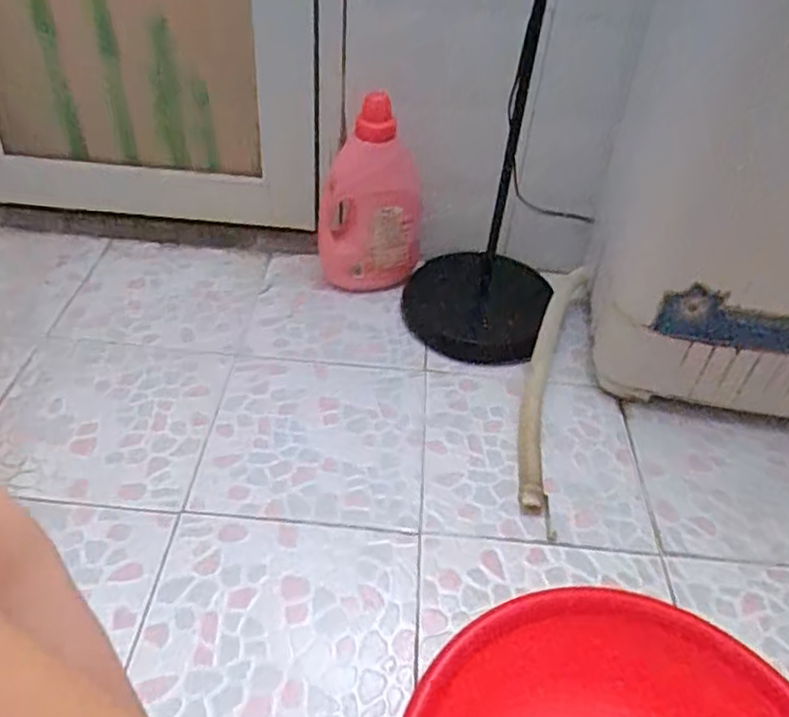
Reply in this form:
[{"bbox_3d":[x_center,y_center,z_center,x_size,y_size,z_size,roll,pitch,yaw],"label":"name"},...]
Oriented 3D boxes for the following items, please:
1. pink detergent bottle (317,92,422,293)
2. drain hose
[{"bbox_3d":[-0.045,-0.267,1.134,0.148,0.319,0.132,-10,45,-13],"label":"pink detergent bottle"},{"bbox_3d":[0.230,0.022,1.021,0.066,0.070,0.460,13,44,10],"label":"drain hose"}]

